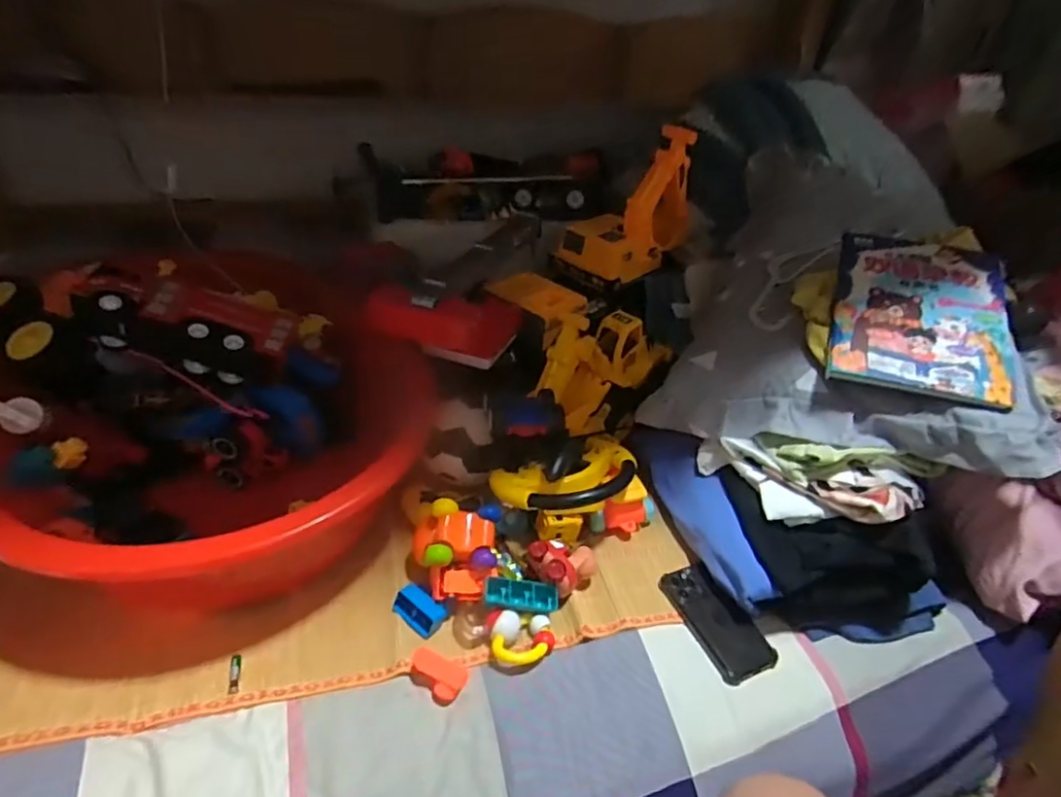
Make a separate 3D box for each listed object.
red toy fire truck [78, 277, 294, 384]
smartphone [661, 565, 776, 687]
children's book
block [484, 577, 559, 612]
[{"bbox_3d":[-0.472,-0.099,0.827,0.264,0.098,0.091,14,35,-13],"label":"red toy fire truck"},{"bbox_3d":[0.222,0.258,0.709,0.071,0.013,0.142,-12,40,-22],"label":"smartphone"},{"bbox_3d":[0.486,-0.106,0.738,0.195,0.023,0.284,16,52,14],"label":"children's book"},{"bbox_3d":[-0.013,0.232,0.700,0.087,0.025,0.033,10,66,-14],"label":"block"}]

